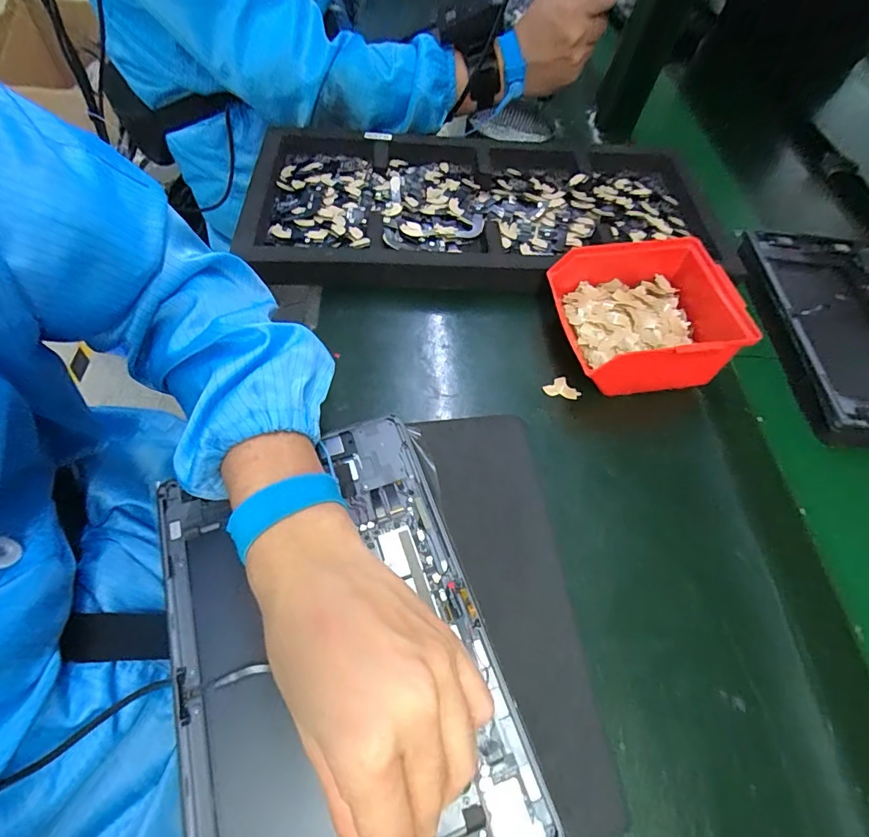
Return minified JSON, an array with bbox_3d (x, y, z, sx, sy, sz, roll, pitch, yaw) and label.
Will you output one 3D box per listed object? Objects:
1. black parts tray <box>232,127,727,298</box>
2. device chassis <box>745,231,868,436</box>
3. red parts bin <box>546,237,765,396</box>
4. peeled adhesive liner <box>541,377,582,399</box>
[{"bbox_3d":[0.054,-0.223,0.481,0.481,0.030,0.245,2,60,-2],"label":"black parts tray"},{"bbox_3d":[0.407,-0.088,0.435,0.154,0.020,0.244,1,60,-2],"label":"device chassis"},{"bbox_3d":[0.186,-0.088,0.393,0.147,0.063,0.125,-5,59,-6],"label":"red parts bin"},{"bbox_3d":[0.111,-0.026,0.392,0.033,0.008,0.017,5,60,0],"label":"peeled adhesive liner"}]

